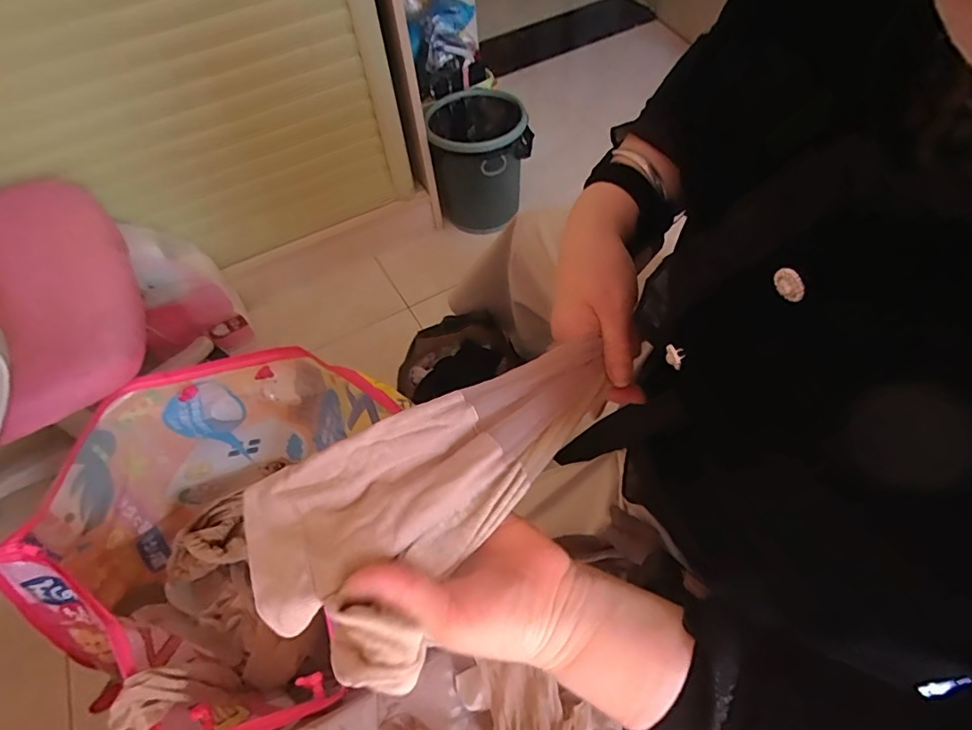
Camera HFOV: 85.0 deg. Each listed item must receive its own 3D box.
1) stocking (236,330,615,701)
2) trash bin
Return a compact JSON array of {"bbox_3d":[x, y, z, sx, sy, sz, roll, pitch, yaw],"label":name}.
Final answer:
[{"bbox_3d":[-0.012,0.051,0.291,0.231,0.038,0.116,-33,58,-27],"label":"stocking"},{"bbox_3d":[-0.010,-0.513,1.395,0.242,0.311,0.254,-6,54,1],"label":"trash bin"}]

